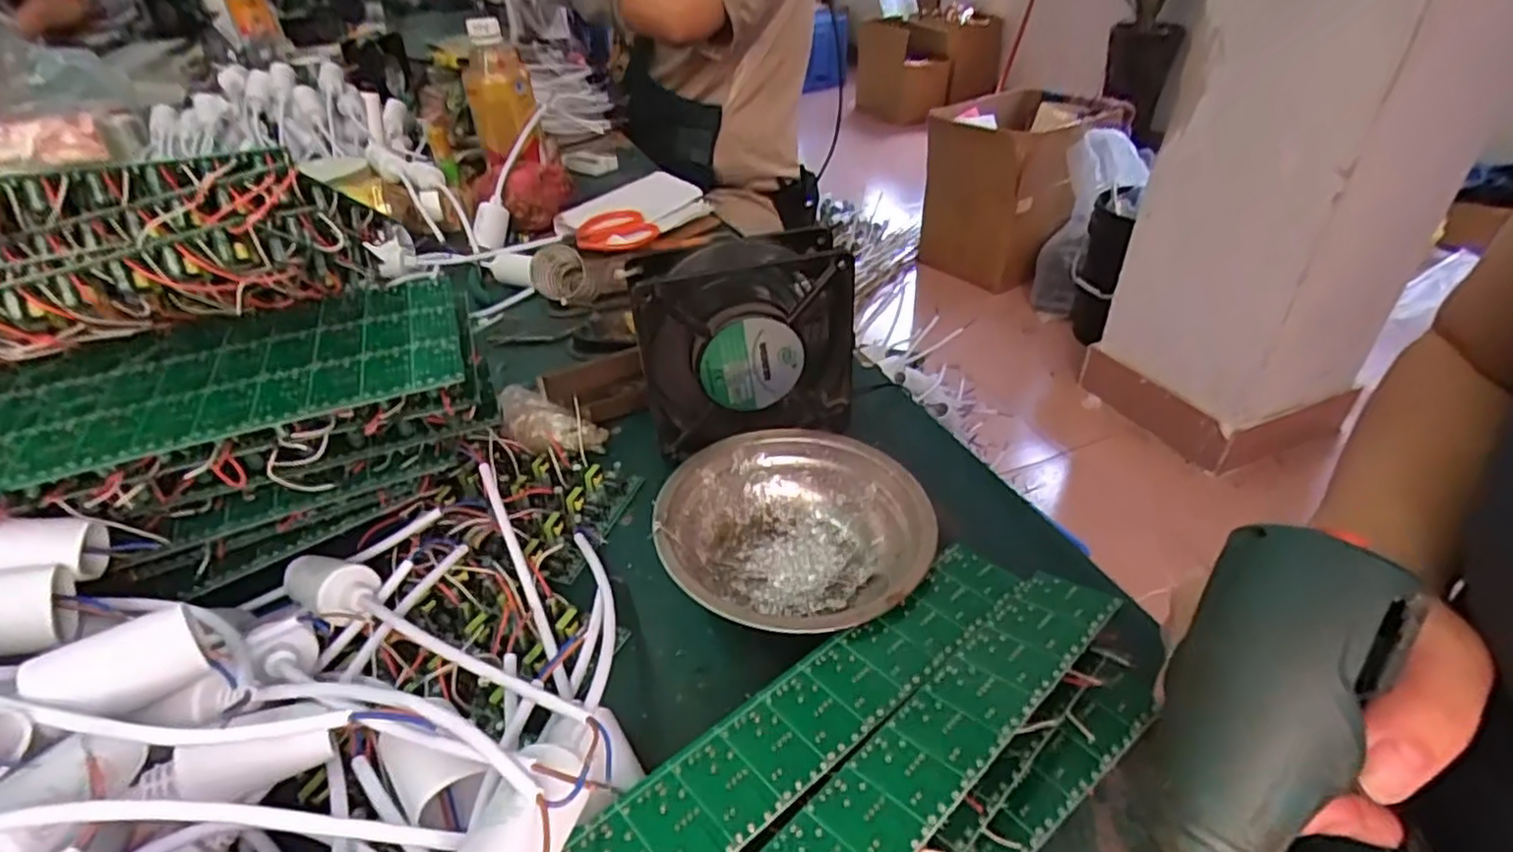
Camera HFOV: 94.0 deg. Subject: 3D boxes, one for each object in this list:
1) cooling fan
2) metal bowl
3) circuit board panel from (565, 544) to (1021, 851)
[{"bbox_3d":[-0.007,-0.046,0.411,0.121,0.117,0.045,-9,38,-10],"label":"cooling fan"},{"bbox_3d":[0.017,0.056,0.342,0.123,0.044,0.125,-1,37,0],"label":"metal bowl"},{"bbox_3d":[0.028,0.100,0.261,0.198,0.004,0.039,-25,39,-33],"label":"circuit board panel"}]

